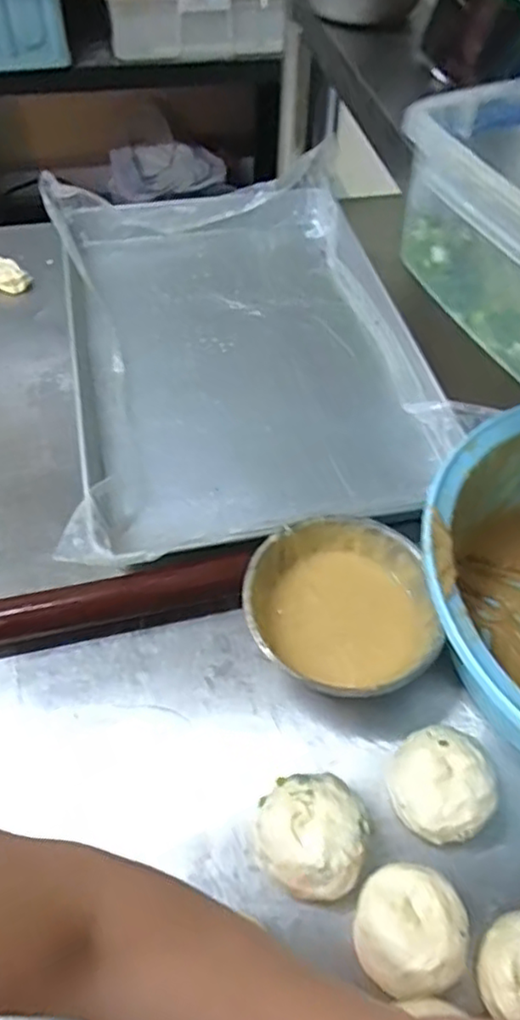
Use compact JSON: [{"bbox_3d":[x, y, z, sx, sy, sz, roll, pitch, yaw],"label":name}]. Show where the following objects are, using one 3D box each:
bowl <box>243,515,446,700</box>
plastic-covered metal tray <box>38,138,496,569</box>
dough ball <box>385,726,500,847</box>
[{"bbox_3d":[0.071,0.090,0.581,0.163,0.067,0.154,0,53,-1],"label":"bowl"},{"bbox_3d":[-0.034,-0.214,0.799,0.421,0.072,0.614,-13,54,-10],"label":"plastic-covered metal tray"},{"bbox_3d":[0.139,0.211,0.506,0.079,0.045,0.075,0,53,0],"label":"dough ball"}]

